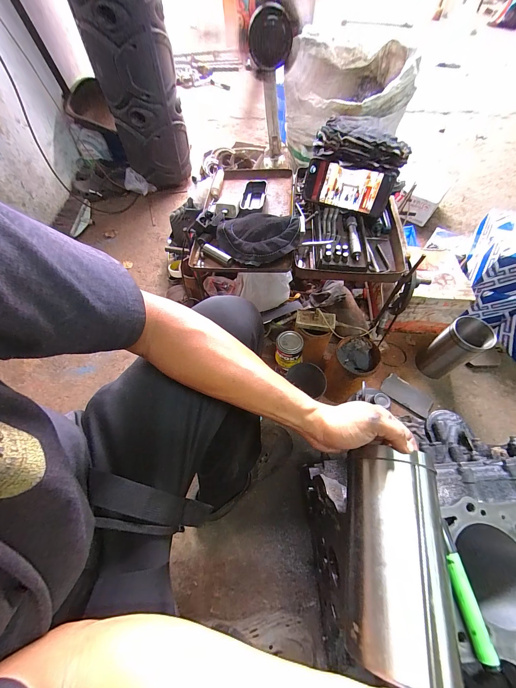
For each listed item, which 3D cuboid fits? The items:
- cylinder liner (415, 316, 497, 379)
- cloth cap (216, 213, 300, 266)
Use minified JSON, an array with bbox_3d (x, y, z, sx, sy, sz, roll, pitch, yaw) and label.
[{"bbox_3d":[0.538,0.013,0.732,0.099,0.197,0.093,0,60,1],"label":"cylinder liner"},{"bbox_3d":[-0.006,-0.200,0.509,0.165,0.058,0.095,12,60,6],"label":"cloth cap"}]

